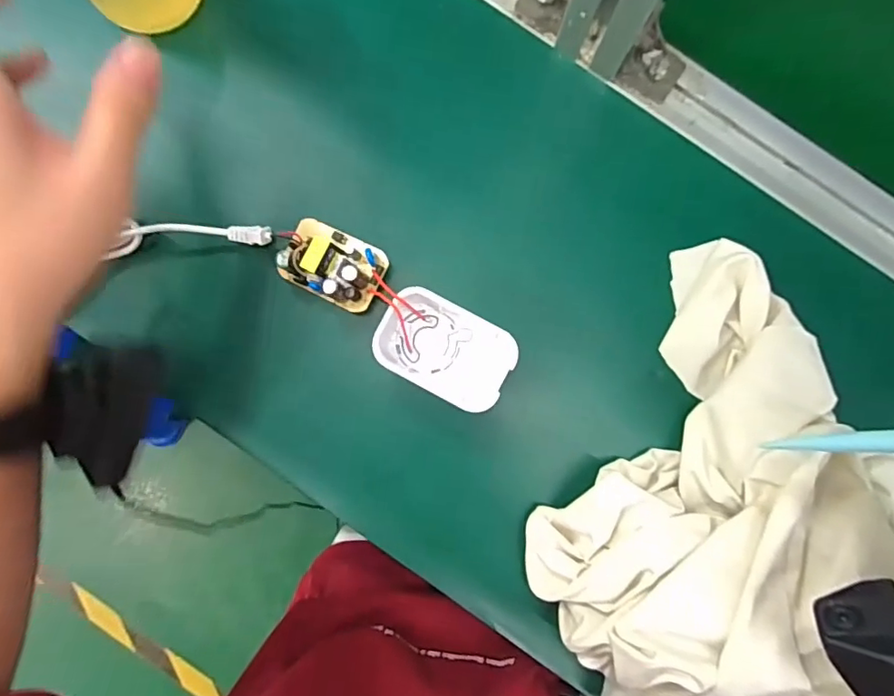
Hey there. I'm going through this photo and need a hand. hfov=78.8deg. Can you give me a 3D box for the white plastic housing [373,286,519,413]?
[{"bbox_3d":[-0.001,0.000,0.293,0.070,0.030,0.047,28,90,2],"label":"white plastic housing"}]

